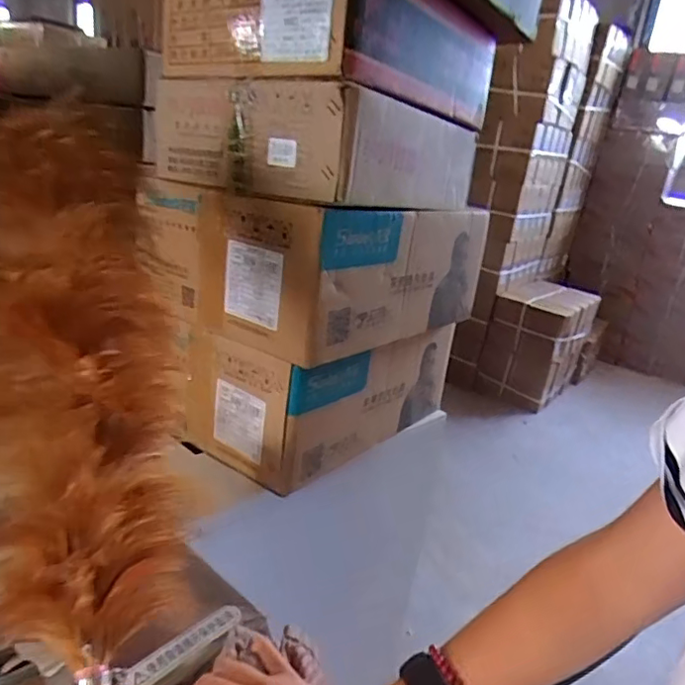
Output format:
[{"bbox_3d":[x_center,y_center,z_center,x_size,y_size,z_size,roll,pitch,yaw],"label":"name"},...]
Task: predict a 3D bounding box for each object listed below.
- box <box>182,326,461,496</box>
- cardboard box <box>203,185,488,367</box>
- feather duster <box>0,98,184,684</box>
[{"bbox_3d":[-0.015,0.056,0.974,0.240,0.188,0.440,22,25,36],"label":"box"},{"bbox_3d":[0.017,-0.128,0.893,0.216,0.191,0.427,22,25,36],"label":"cardboard box"},{"bbox_3d":[-0.178,0.080,0.384,0.141,0.099,0.667,-4,59,-28],"label":"feather duster"}]

